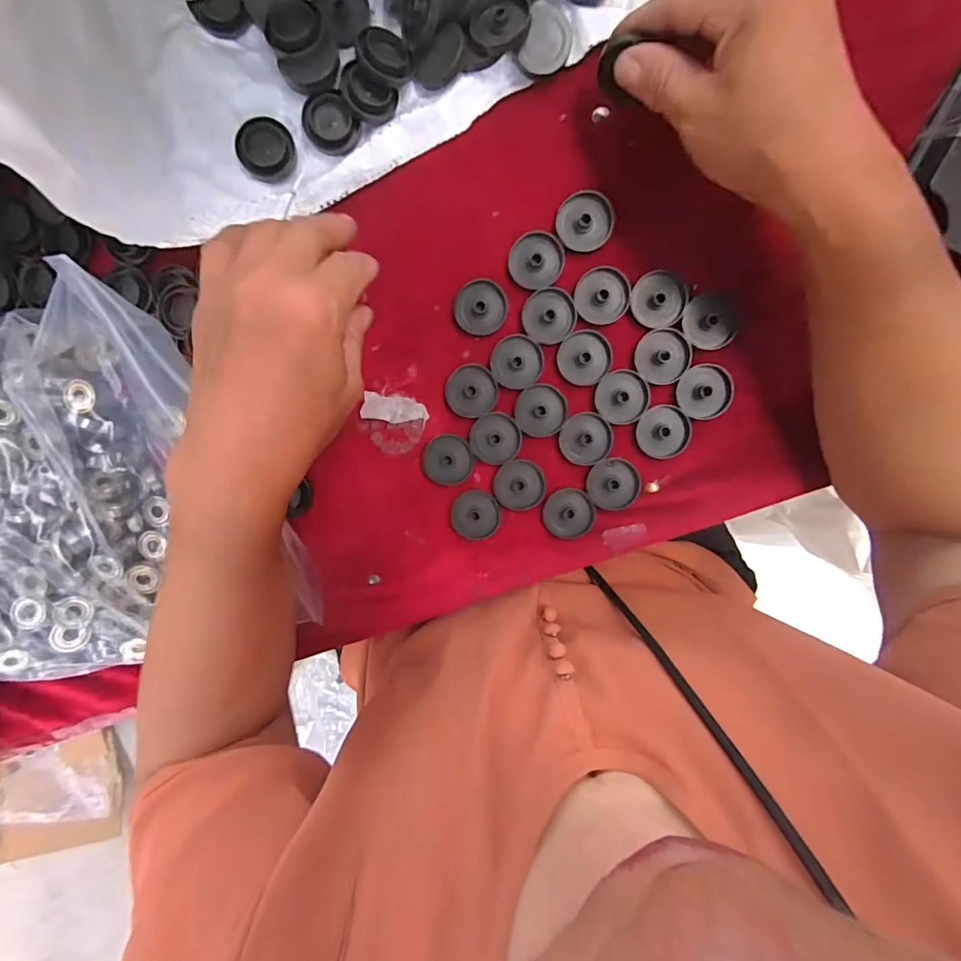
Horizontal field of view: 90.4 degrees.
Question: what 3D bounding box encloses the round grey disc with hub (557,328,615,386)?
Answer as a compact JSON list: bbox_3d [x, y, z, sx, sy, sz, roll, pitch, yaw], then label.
[{"bbox_3d":[0.065,-0.076,0.296,0.032,0.004,0.032,1,98,5],"label":"round grey disc with hub"}]

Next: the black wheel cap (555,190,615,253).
[{"bbox_3d":[0.062,-0.154,0.285,0.033,0.007,0.032,1,98,5],"label":"black wheel cap"}]

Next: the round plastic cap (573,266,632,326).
[{"bbox_3d":[0.074,-0.112,0.290,0.032,0.005,0.032,1,98,5],"label":"round plastic cap"}]

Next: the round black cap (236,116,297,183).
[{"bbox_3d":[-0.125,-0.193,0.278,0.029,0.009,0.031,0,99,-1],"label":"round black cap"}]

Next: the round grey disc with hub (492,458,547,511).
[{"bbox_3d":[0.026,0.003,0.314,0.033,0.007,0.033,1,98,5],"label":"round grey disc with hub"}]

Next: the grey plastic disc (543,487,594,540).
[{"bbox_3d":[0.058,0.022,0.313,0.032,0.009,0.033,1,98,5],"label":"grey plastic disc"}]

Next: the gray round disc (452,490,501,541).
[{"bbox_3d":[-0.003,0.024,0.319,0.032,0.004,0.033,1,98,5],"label":"gray round disc"}]

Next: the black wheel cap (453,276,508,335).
[{"bbox_3d":[0.000,-0.108,0.299,0.032,0.011,0.032,1,98,5],"label":"black wheel cap"}]

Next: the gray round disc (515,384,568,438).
[{"bbox_3d":[0.038,-0.044,0.302,0.031,0.006,0.032,1,98,5],"label":"gray round disc"}]

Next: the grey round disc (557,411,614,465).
[{"bbox_3d":[0.068,-0.026,0.304,0.033,0.004,0.032,1,98,5],"label":"grey round disc"}]

